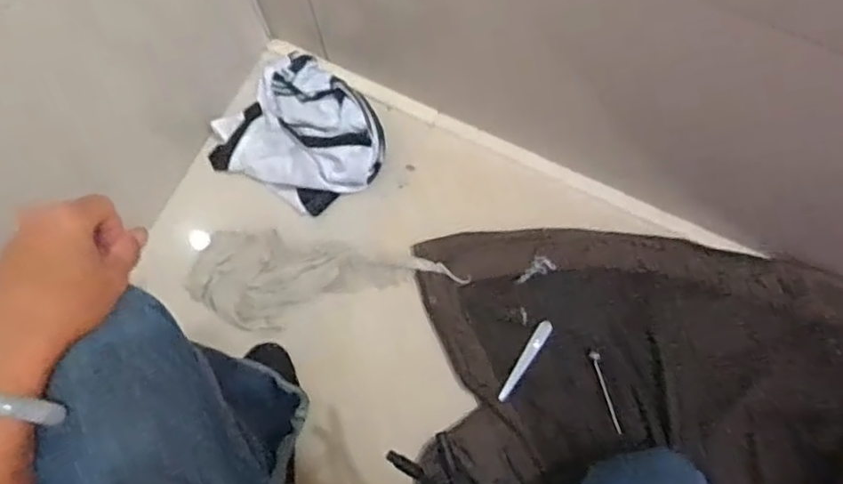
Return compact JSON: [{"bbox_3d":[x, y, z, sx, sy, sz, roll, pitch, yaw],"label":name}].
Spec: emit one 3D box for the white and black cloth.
[{"bbox_3d":[-0.164,-0.160,0.916,0.237,0.060,0.203,28,77,9],"label":"white and black cloth"}]

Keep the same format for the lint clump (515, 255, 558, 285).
[{"bbox_3d":[0.154,0.036,0.878,0.056,0.009,0.026,-21,75,-4],"label":"lint clump"}]

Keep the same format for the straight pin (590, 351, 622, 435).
[{"bbox_3d":[0.239,0.194,0.833,0.011,0.008,0.106,-12,75,-5],"label":"straight pin"}]

